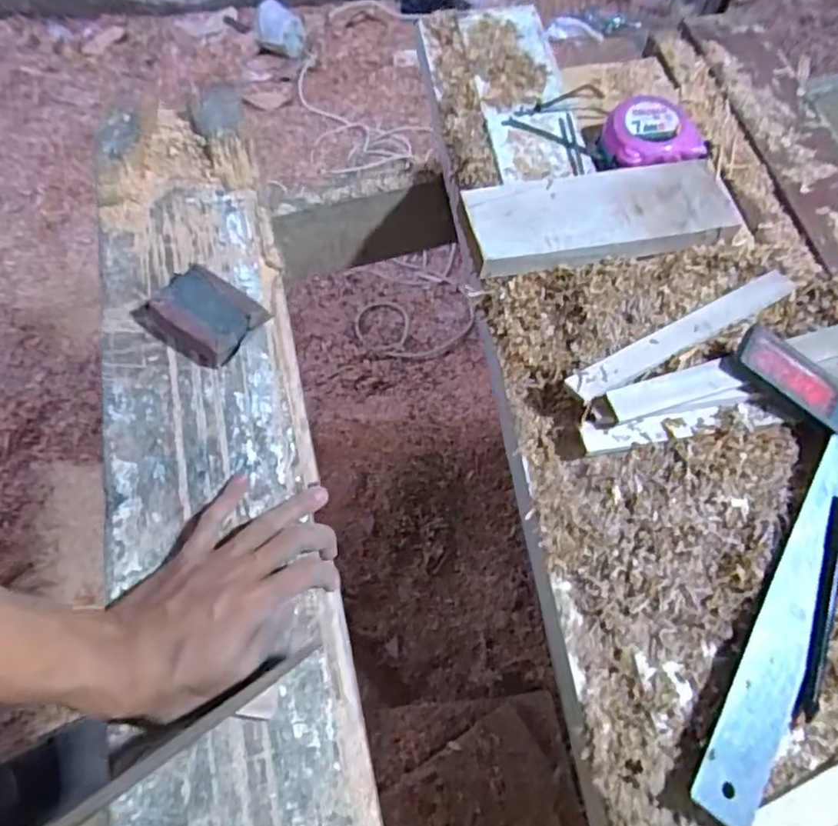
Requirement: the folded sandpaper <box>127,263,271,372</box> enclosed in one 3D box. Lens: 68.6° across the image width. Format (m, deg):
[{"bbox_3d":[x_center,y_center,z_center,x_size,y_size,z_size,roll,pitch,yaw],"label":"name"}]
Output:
[{"bbox_3d":[-0.164,-0.074,0.461,0.083,0.024,0.062,34,67,14],"label":"folded sandpaper"}]

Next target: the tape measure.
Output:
[{"bbox_3d":[0.212,-0.253,0.570,0.080,0.037,0.079,-14,65,-9],"label":"tape measure"}]

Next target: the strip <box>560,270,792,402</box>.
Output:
[{"bbox_3d":[0.208,-0.062,0.474,0.223,0.006,0.026,-25,63,-18],"label":"strip"}]

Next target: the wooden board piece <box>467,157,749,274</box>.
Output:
[{"bbox_3d":[0.154,-0.165,0.520,0.225,0.029,0.079,-11,64,-8],"label":"wooden board piece"}]

